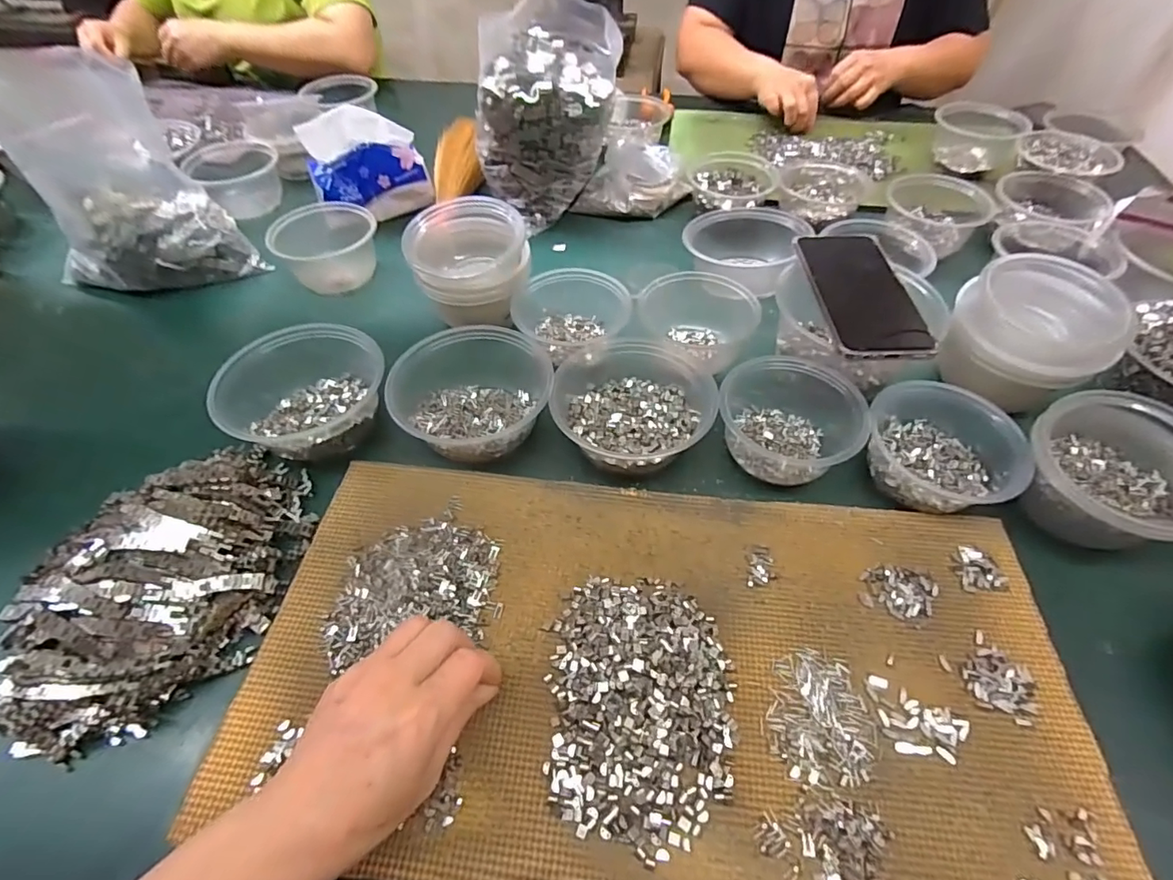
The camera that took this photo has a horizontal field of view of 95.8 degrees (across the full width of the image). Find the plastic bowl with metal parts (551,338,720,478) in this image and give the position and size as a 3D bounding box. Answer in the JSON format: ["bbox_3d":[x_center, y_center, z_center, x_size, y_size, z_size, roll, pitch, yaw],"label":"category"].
[{"bbox_3d":[0.044,-0.038,0.467,0.133,0.053,0.143,0,53,0],"label":"plastic bowl with metal parts"}]

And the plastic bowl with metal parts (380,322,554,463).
[{"bbox_3d":[-0.105,-0.048,0.468,0.134,0.064,0.141,0,53,0],"label":"plastic bowl with metal parts"}]

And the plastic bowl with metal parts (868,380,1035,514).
[{"bbox_3d":[0.286,0.007,0.429,0.103,0.050,0.115,-34,60,-23],"label":"plastic bowl with metal parts"}]

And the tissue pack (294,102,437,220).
[{"bbox_3d":[-0.274,-0.347,0.667,0.138,0.123,0.054,-20,55,-14],"label":"tissue pack"}]

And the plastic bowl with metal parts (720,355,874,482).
[{"bbox_3d":[0.171,-0.021,0.451,0.111,0.054,0.102,0,53,0],"label":"plastic bowl with metal parts"}]

